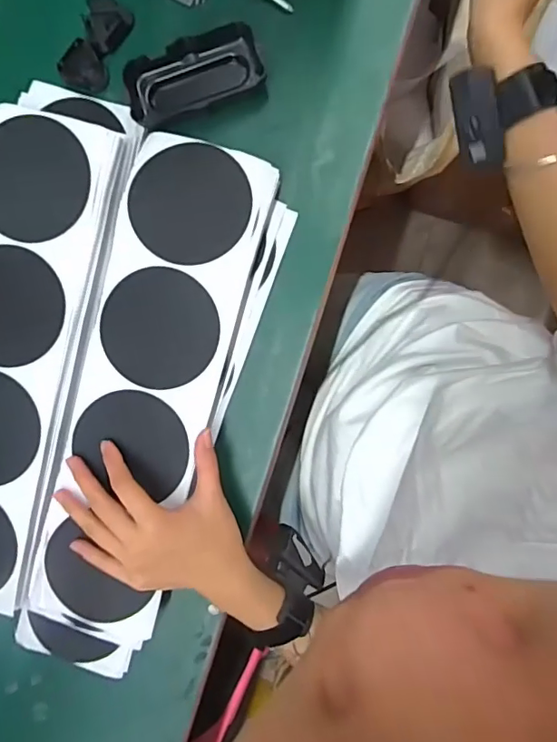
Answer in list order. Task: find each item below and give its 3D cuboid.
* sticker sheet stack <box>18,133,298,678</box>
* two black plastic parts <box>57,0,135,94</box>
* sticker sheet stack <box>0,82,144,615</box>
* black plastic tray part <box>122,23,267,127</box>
[{"bbox_3d":[-0.110,0.046,0.418,0.126,0.043,0.454,17,96,-6],"label":"sticker sheet stack"},{"bbox_3d":[-0.151,-0.267,0.418,0.039,0.016,0.074,25,96,8],"label":"two black plastic parts"},{"bbox_3d":[-0.221,-0.017,0.409,0.117,0.021,0.424,17,95,9],"label":"sticker sheet stack"},{"bbox_3d":[-0.066,-0.232,0.404,0.107,0.027,0.047,-13,90,10],"label":"black plastic tray part"}]

